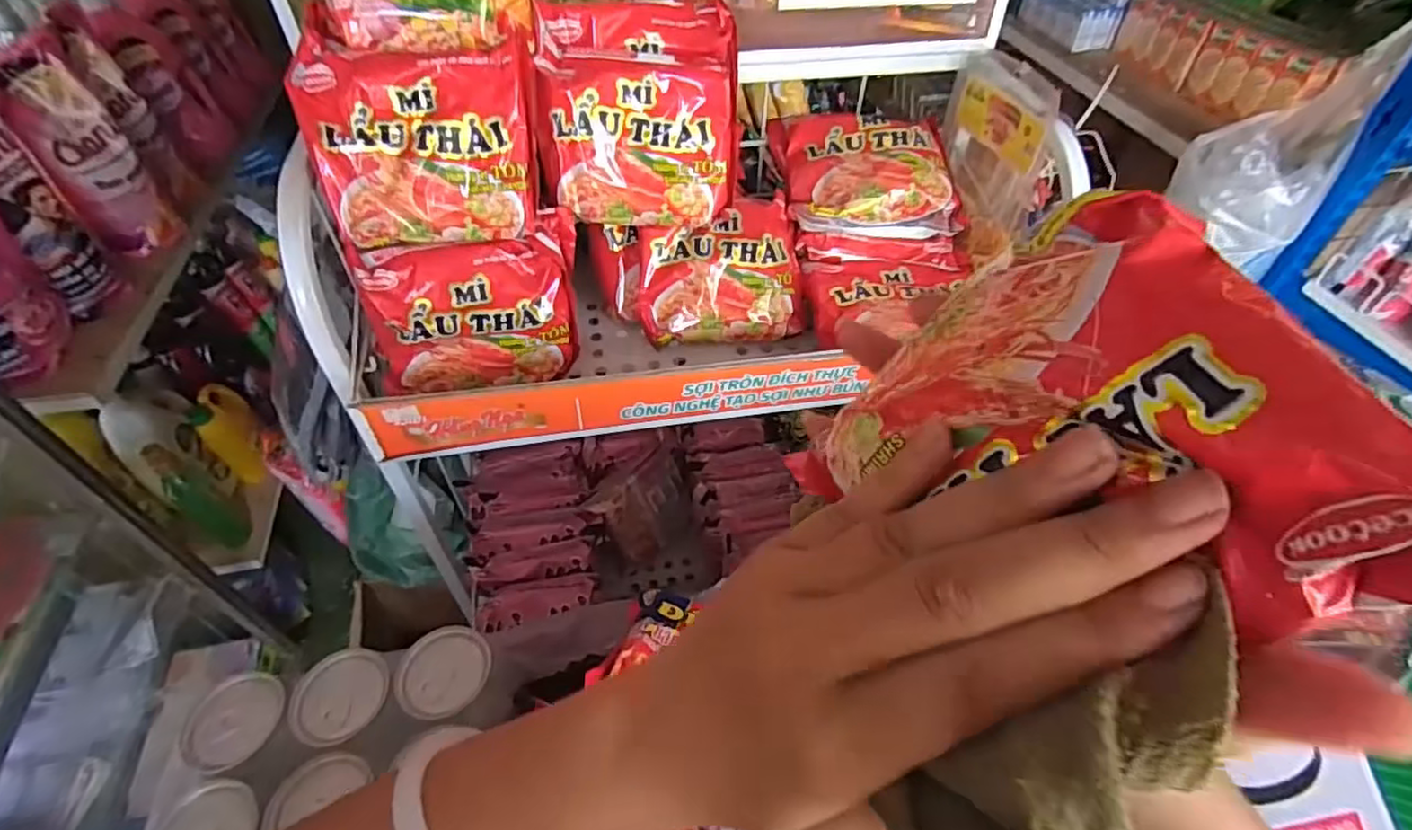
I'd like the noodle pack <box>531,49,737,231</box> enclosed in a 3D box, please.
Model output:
[{"bbox_3d":[-0.043,-0.188,0.453,0.119,0.106,0.032,-1,25,-4],"label":"noodle pack"}]

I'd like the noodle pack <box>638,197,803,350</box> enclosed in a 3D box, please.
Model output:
[{"bbox_3d":[0.010,-0.106,0.495,0.120,0.101,0.026,-5,11,-4],"label":"noodle pack"}]

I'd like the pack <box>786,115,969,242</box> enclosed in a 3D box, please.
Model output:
[{"bbox_3d":[0.131,-0.190,0.522,0.128,0.030,0.116,0,65,10],"label":"pack"}]

